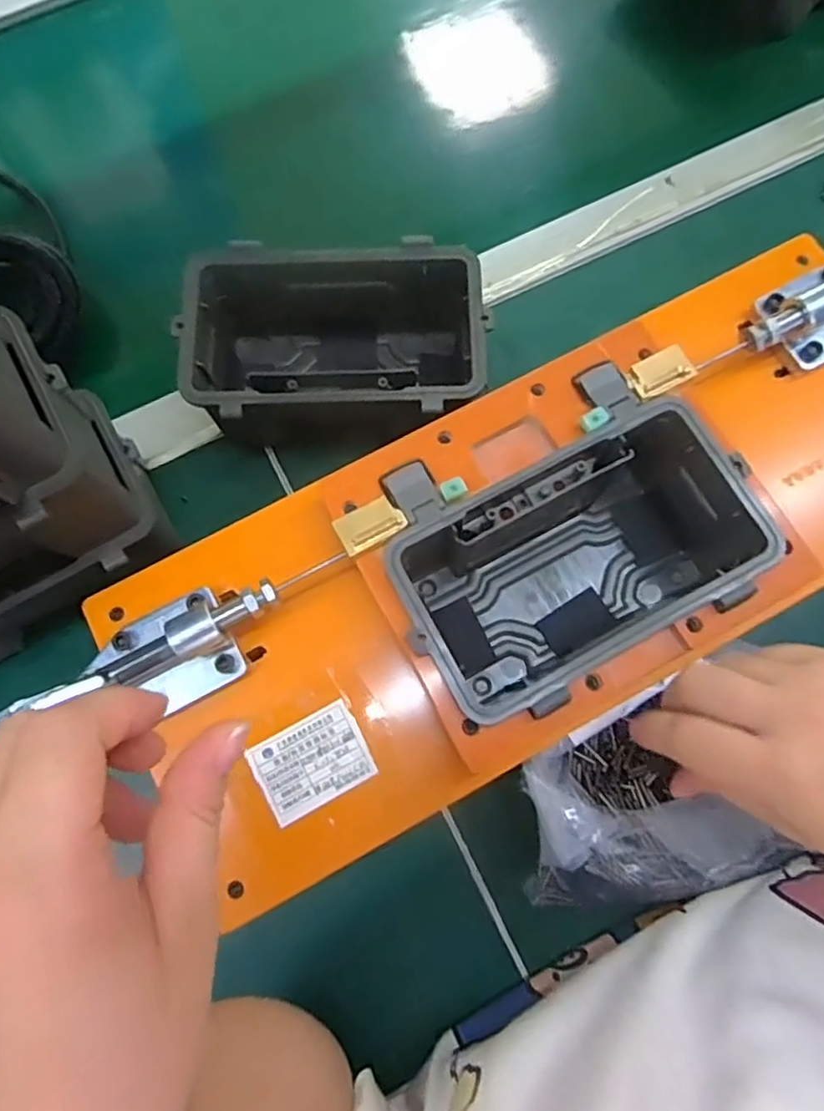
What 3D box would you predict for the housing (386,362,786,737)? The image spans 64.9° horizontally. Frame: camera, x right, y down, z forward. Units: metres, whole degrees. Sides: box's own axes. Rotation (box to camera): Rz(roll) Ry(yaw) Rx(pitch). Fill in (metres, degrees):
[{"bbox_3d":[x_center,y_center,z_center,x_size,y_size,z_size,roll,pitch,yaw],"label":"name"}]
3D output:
[{"bbox_3d":[0.076,-0.003,0.346,0.172,0.078,0.128,-29,76,-6],"label":"housing"}]

